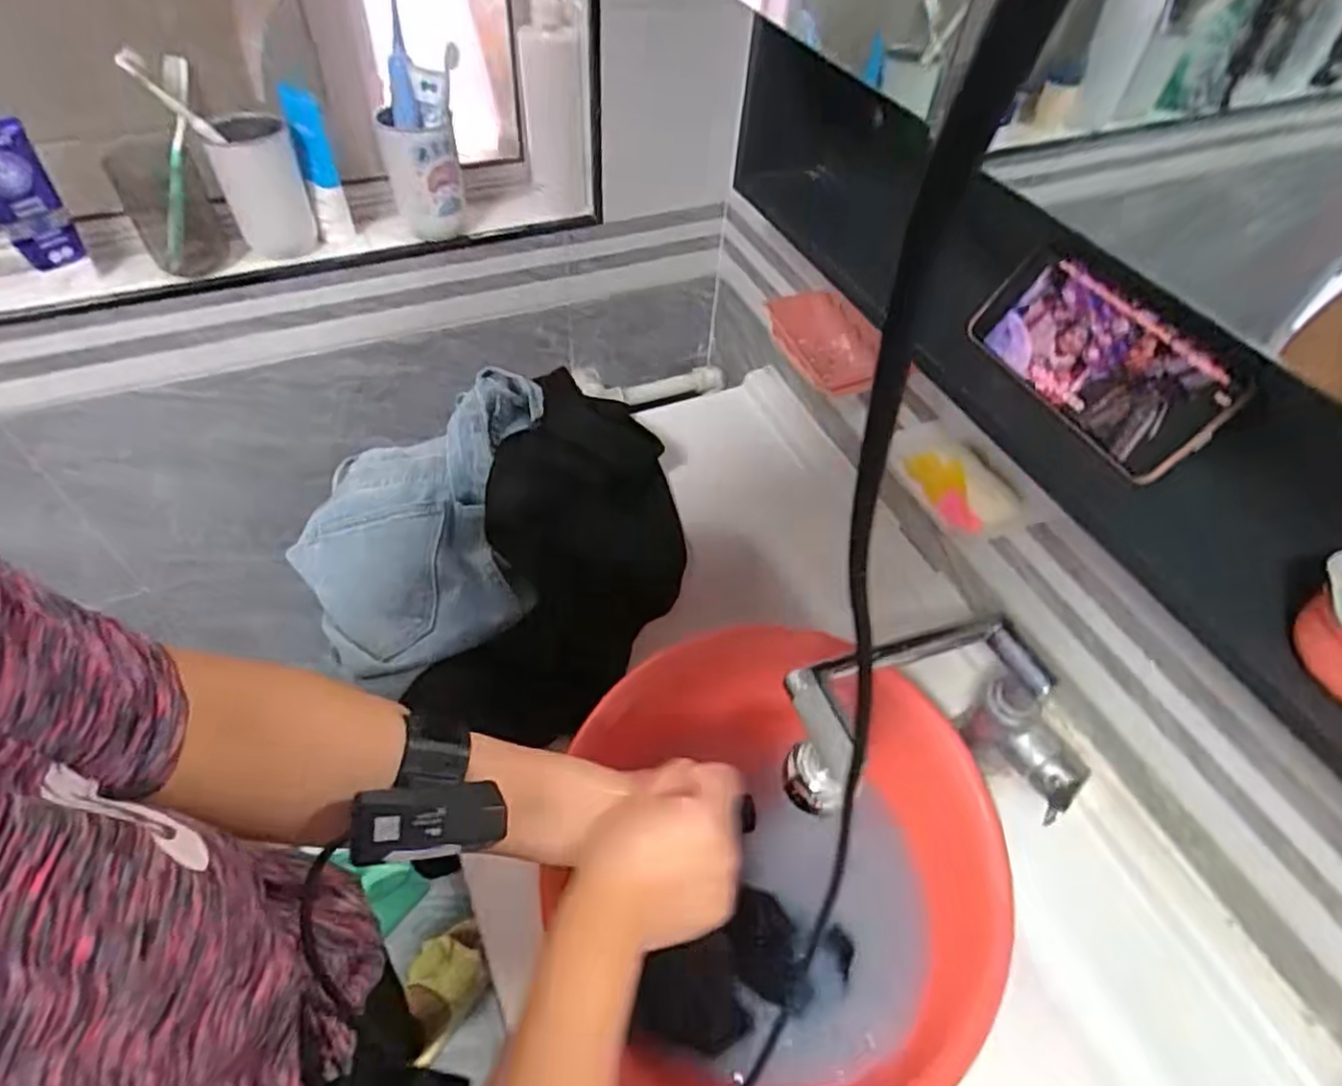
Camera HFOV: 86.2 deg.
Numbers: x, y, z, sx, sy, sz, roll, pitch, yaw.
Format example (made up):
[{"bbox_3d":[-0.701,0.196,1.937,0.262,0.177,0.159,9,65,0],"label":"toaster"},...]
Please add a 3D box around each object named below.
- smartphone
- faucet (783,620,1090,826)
[{"bbox_3d":[0.266,-0.116,0.455,0.010,0.078,0.165,7,40,-39],"label":"smartphone"},{"bbox_3d":[0.188,0.134,0.504,0.262,0.126,0.108,9,47,-29],"label":"faucet"}]

